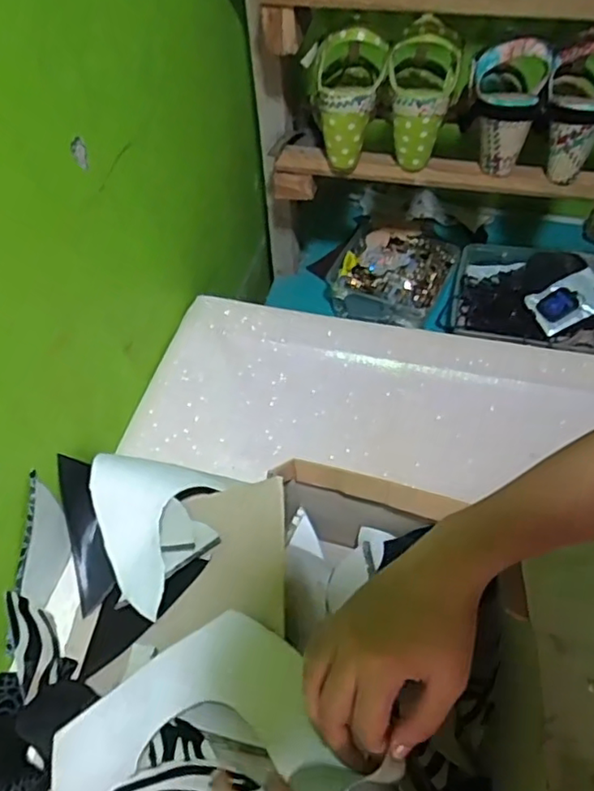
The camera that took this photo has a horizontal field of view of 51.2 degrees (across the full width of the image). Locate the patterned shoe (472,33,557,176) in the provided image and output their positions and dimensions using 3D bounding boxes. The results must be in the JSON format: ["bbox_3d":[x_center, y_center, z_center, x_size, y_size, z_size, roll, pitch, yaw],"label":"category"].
[{"bbox_3d":[0.229,-0.317,0.685,0.081,0.131,0.058,12,52,13],"label":"patterned shoe"}]

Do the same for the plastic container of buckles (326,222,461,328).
[{"bbox_3d":[0.139,-0.175,0.938,0.175,0.074,0.162,22,55,19],"label":"plastic container of buckles"}]

